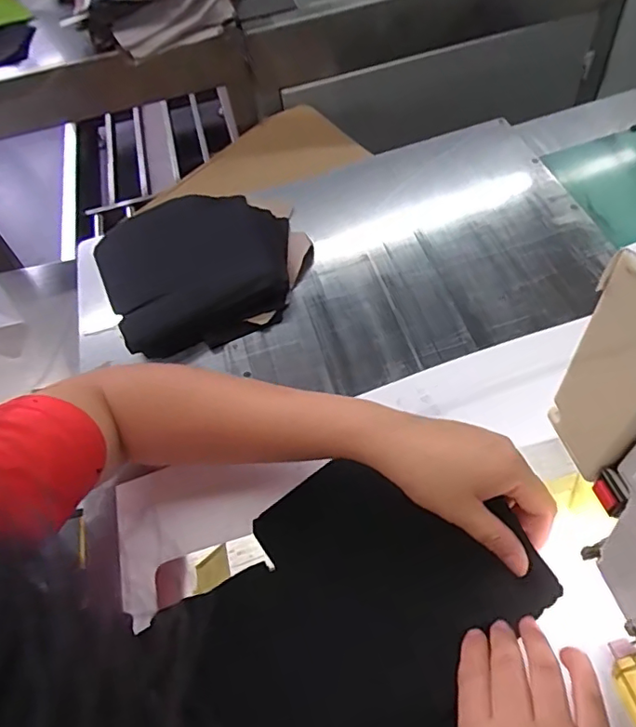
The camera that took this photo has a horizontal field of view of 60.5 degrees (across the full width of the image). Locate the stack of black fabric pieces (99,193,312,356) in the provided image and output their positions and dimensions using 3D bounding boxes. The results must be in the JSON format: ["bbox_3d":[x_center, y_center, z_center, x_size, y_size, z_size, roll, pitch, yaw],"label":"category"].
[{"bbox_3d":[-0.118,-0.103,0.556,0.192,0.025,0.194,-27,56,-10],"label":"stack of black fabric pieces"}]

